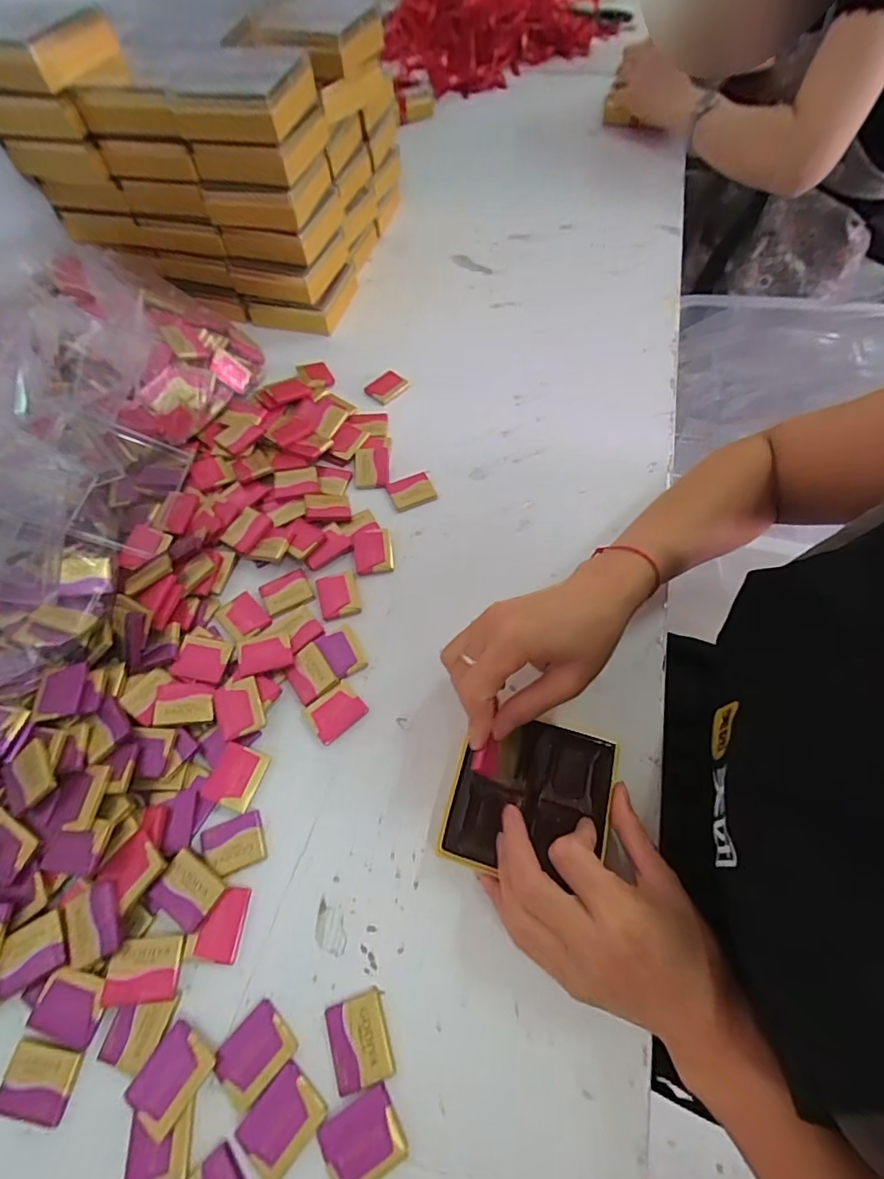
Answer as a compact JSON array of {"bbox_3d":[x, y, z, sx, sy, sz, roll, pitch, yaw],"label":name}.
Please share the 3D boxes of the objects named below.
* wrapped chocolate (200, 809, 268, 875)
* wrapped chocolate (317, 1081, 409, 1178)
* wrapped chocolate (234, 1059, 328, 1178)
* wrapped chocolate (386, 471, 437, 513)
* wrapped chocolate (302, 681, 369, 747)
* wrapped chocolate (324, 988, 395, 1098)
[{"bbox_3d":[-0.137,0.167,0.333,0.040,0.004,0.032,-19,63,-10],"label":"wrapped chocolate"},{"bbox_3d":[-0.041,0.286,0.264,0.038,0.004,0.034,-26,64,-13],"label":"wrapped chocolate"},{"bbox_3d":[-0.085,0.281,0.268,0.033,0.004,0.041,36,67,18],"label":"wrapped chocolate"},{"bbox_3d":[-0.028,-0.091,0.468,0.040,0.004,0.034,-21,63,-11],"label":"wrapped chocolate"},{"bbox_3d":[-0.079,0.090,0.374,0.039,0.005,0.032,-36,67,-17],"label":"wrapped chocolate"},{"bbox_3d":[-0.046,0.252,0.285,0.032,0.005,0.039,-16,62,-8],"label":"wrapped chocolate"}]

